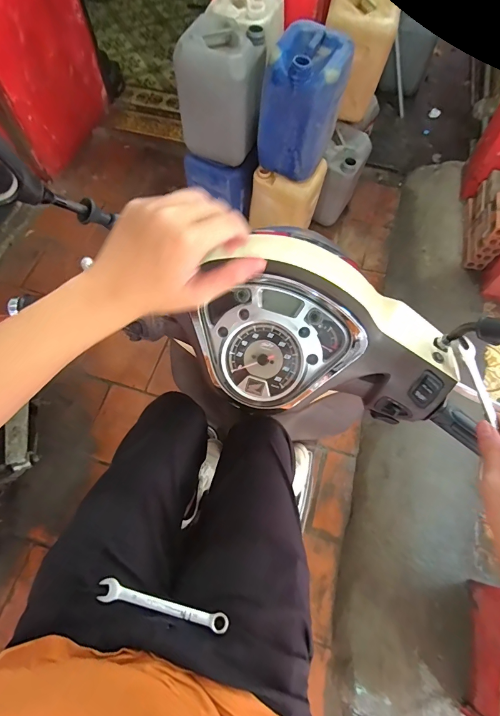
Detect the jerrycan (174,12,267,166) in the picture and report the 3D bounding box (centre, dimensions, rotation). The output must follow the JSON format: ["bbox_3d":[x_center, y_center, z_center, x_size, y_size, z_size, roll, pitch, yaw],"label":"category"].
[{"bbox_3d":[-0.098,-0.964,1.300,0.276,0.359,0.222,12,66,5],"label":"jerrycan"}]

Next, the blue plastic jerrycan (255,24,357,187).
[{"bbox_3d":[0.182,-0.891,1.281,0.263,0.374,0.269,15,66,6],"label":"blue plastic jerrycan"}]

